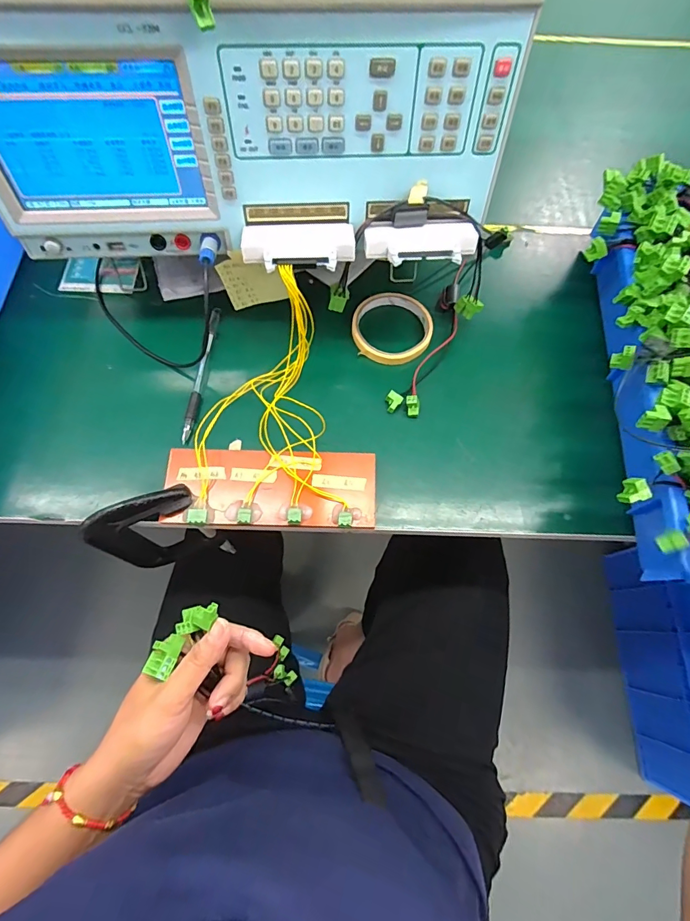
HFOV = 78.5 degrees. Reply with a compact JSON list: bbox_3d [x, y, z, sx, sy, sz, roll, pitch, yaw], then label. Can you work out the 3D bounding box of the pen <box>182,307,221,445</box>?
[{"bbox_3d":[-0.149,-0.093,0.444,0.011,0.013,0.158,6,69,1],"label":"pen"}]

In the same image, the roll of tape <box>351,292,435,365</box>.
[{"bbox_3d":[0.052,-0.146,0.467,0.086,0.010,0.088,1,69,-1],"label":"roll of tape"}]

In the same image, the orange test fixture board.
[{"bbox_3d":[-0.068,0.025,0.394,0.193,0.024,0.073,1,69,-1],"label":"orange test fixture board"}]

